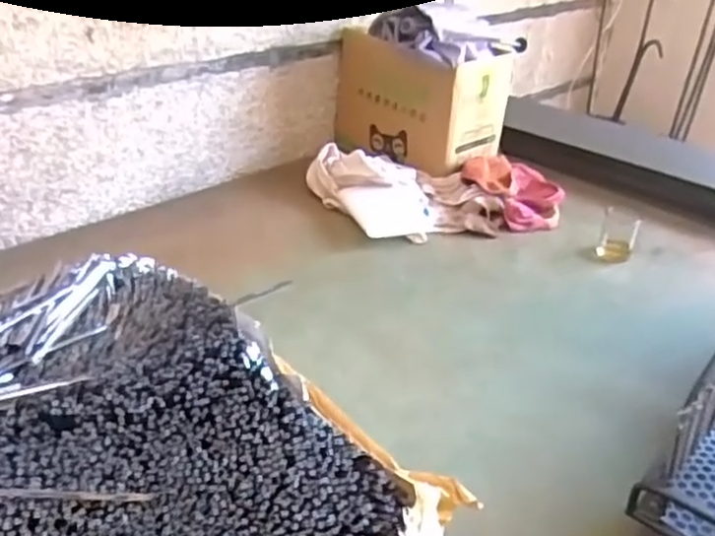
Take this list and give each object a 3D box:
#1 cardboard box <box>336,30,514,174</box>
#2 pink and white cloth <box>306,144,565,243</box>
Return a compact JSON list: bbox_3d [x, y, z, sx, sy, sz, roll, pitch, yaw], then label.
[{"bbox_3d":[0.120,-0.320,1.358,0.190,0.230,0.300,-21,38,-36],"label":"cardboard box"},{"bbox_3d":[0.142,-0.133,1.205,0.427,0.070,0.233,-3,31,-11],"label":"pink and white cloth"}]

